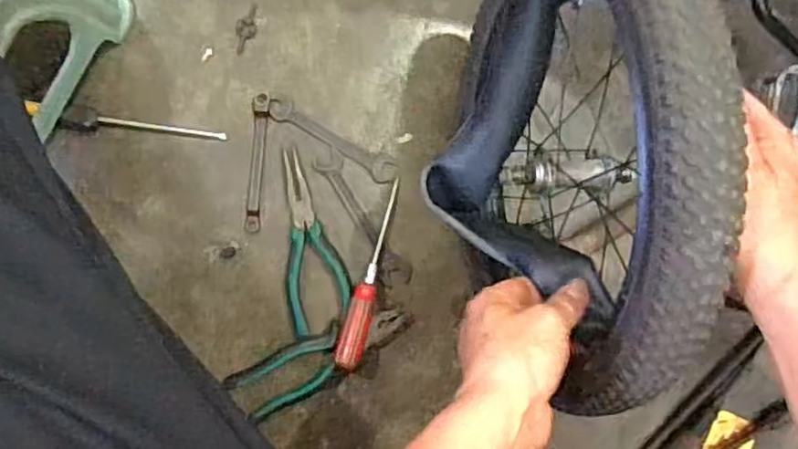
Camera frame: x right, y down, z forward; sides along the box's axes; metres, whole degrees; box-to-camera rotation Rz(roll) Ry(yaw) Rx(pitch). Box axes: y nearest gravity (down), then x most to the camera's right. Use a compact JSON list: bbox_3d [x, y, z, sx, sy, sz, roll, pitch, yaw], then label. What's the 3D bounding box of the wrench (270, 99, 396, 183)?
[{"bbox_3d":[-0.067,-0.090,0.710,0.146,0.004,0.029,31,86,-7],"label":"wrench"}]

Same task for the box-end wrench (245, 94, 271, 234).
[{"bbox_3d":[-0.146,-0.064,0.696,0.016,0.008,0.140,5,90,-8],"label":"box-end wrench"}]

